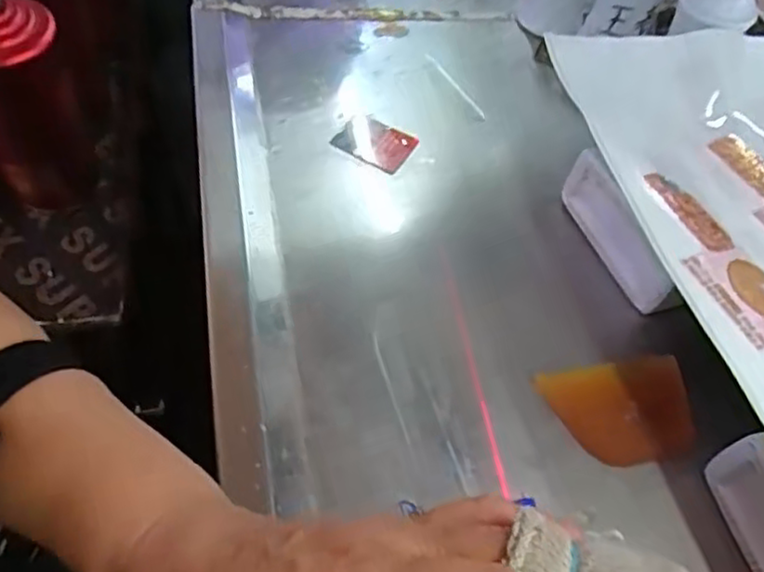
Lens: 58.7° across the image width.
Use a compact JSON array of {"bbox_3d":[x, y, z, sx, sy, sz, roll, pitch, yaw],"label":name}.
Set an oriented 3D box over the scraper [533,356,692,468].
[{"bbox_3d":[0.132,0.067,0.370,0.080,0.006,0.056,-7,56,-11],"label":"scraper"}]

